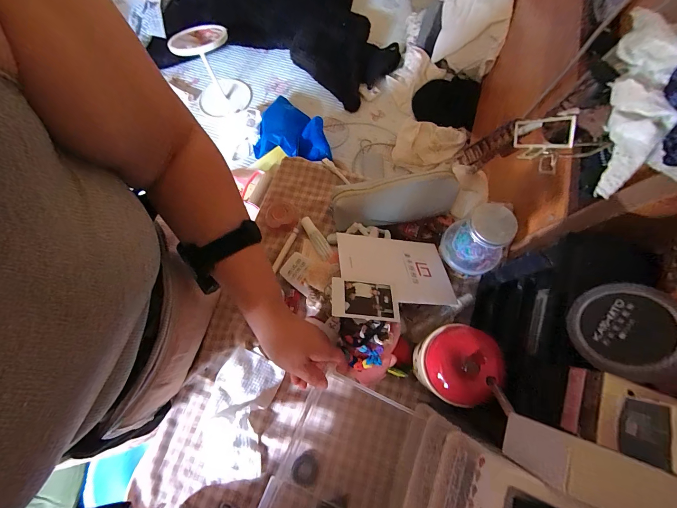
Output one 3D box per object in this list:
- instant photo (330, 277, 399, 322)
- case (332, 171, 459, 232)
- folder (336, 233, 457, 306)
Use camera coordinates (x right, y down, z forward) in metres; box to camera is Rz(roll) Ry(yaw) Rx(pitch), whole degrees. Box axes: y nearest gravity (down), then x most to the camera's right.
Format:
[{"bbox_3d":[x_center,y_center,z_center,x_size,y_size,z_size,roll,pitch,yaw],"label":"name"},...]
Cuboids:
[{"bbox_3d":[0.032,0.057,0.368,0.082,0.005,0.051,8,52,-8],"label":"instant photo"},{"bbox_3d":[0.088,-0.086,0.480,0.192,0.054,0.072,-8,70,-1],"label":"case"},{"bbox_3d":[0.078,0.019,0.414,0.159,0.004,0.107,7,48,-13],"label":"folder"}]

